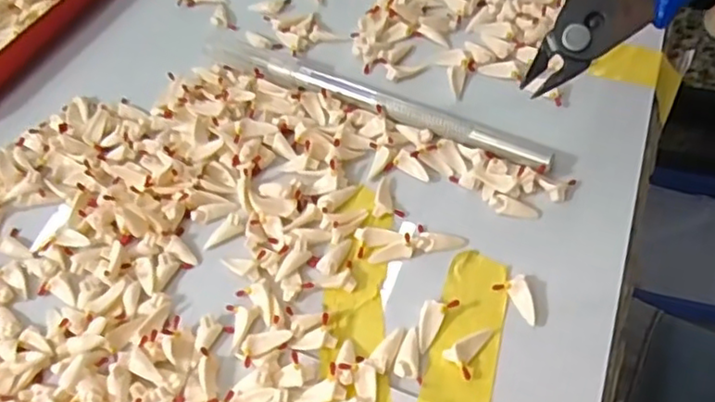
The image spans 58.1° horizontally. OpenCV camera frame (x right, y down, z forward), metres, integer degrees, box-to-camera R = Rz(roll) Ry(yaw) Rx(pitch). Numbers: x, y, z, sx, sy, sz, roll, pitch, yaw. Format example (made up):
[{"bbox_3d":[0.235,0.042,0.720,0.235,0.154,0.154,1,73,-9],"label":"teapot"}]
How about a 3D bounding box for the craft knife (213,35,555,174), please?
[{"bbox_3d":[0.003,-0.039,0.245,0.143,0.007,0.009,22,60,18],"label":"craft knife"}]

